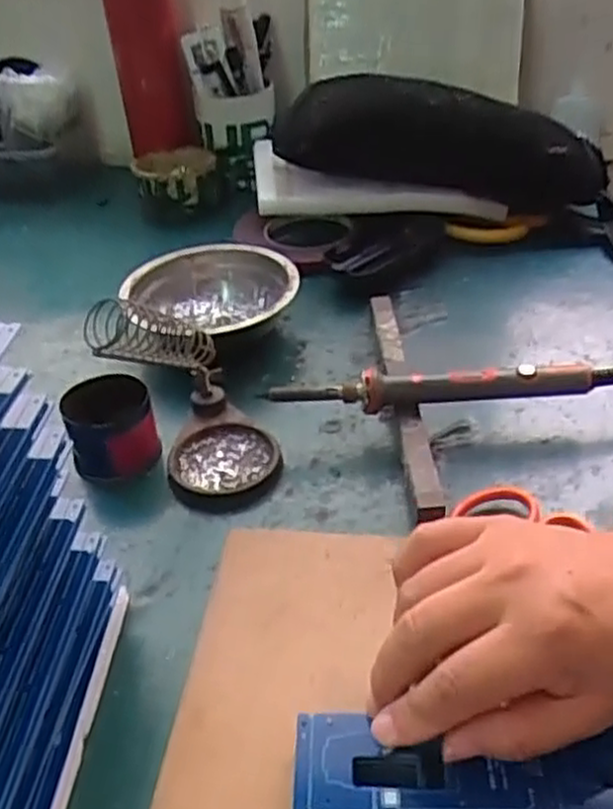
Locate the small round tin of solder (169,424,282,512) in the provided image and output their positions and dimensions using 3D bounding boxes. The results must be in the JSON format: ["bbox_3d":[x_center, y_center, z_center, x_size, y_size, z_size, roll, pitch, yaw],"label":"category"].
[{"bbox_3d":[-0.049,0.037,0.463,0.064,0.009,0.066,2,37,9],"label":"small round tin of solder"}]

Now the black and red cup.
[{"bbox_3d":[-0.118,0.012,0.466,0.050,0.044,0.047,-3,36,2],"label":"black and red cup"}]

